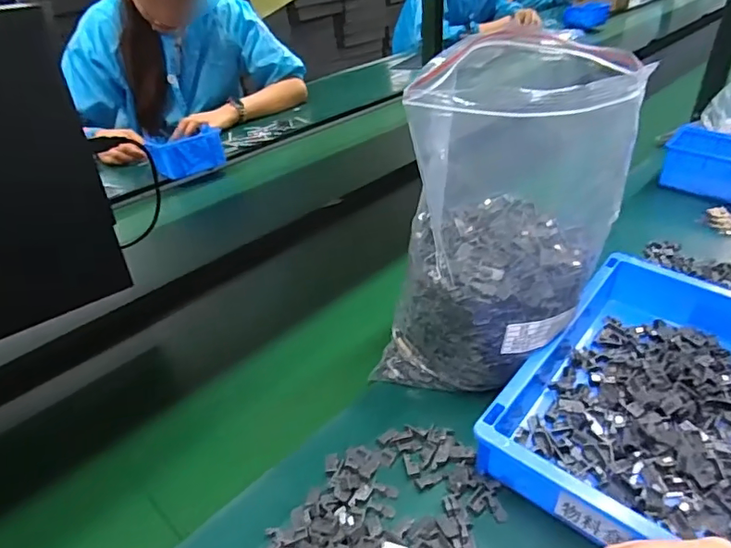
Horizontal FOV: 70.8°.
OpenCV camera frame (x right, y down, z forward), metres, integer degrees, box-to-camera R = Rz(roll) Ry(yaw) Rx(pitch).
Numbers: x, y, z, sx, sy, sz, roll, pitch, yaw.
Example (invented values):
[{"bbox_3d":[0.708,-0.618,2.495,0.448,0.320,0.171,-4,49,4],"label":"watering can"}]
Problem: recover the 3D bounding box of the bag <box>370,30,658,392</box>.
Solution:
[{"bbox_3d":[0.125,-0.040,0.463,0.157,0.282,0.204,21,42,32],"label":"bag"}]

